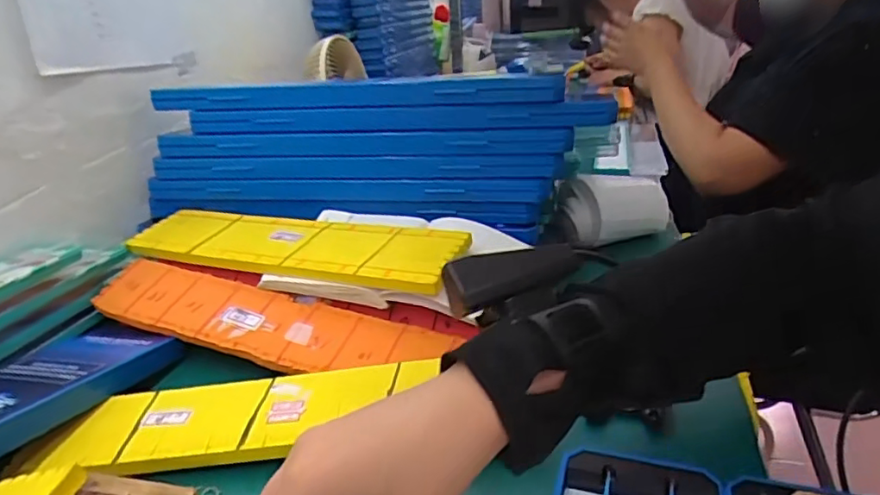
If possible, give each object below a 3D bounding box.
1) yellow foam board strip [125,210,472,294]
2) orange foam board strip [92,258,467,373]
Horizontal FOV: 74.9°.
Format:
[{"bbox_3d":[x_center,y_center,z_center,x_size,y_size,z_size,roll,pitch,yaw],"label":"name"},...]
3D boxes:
[{"bbox_3d":[-0.147,-0.003,0.550,0.351,0.024,0.081,8,24,24],"label":"yellow foam board strip"},{"bbox_3d":[-0.157,0.061,0.496,0.338,0.013,0.072,10,41,20],"label":"orange foam board strip"}]

